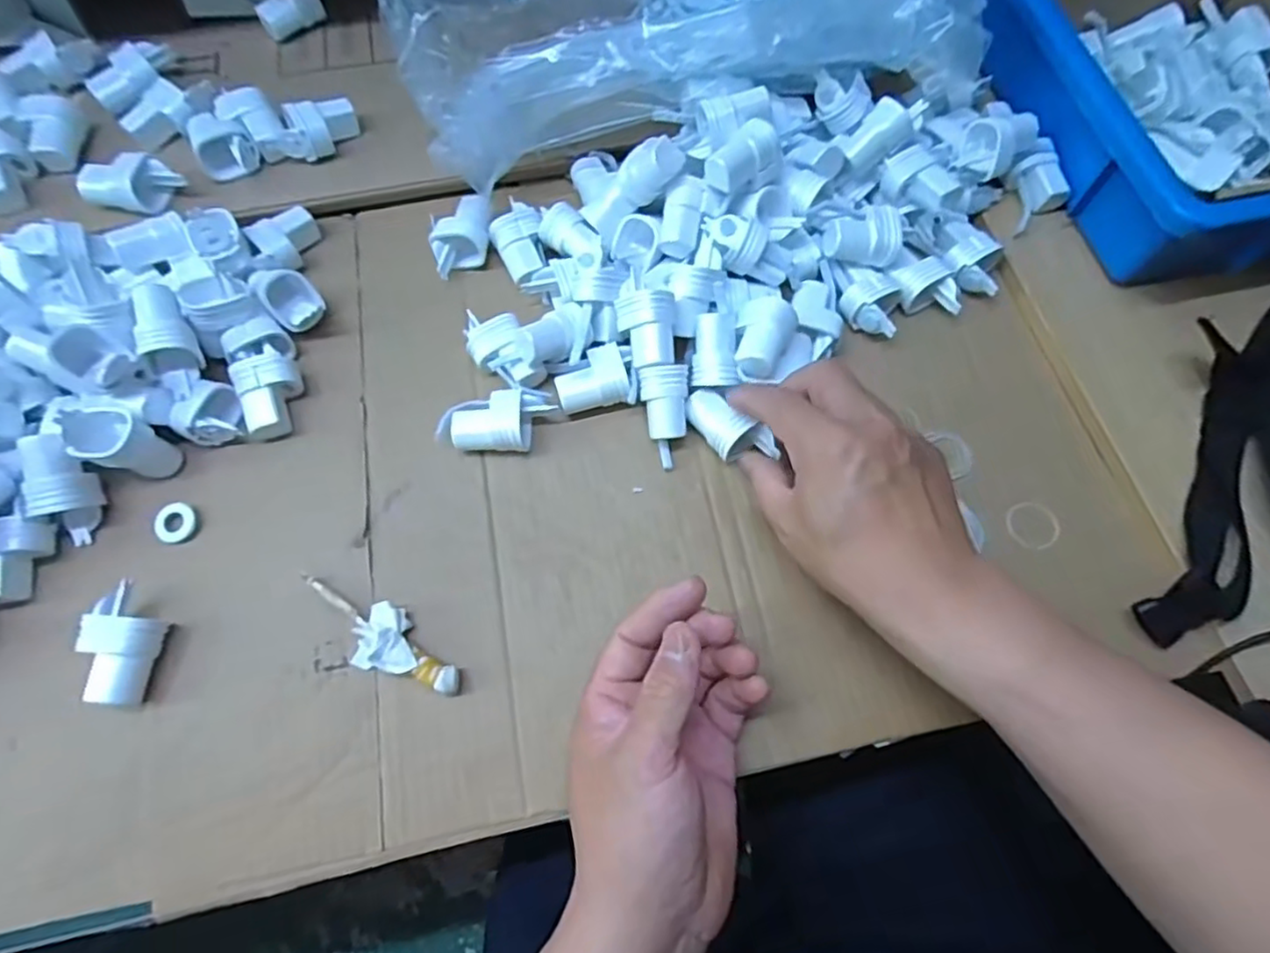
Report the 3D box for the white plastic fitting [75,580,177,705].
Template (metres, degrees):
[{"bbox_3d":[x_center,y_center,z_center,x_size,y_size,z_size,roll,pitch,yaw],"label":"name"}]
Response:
[{"bbox_3d":[-0.265,0.087,0.346,0.029,0.030,0.062,1,68,-1],"label":"white plastic fitting"}]

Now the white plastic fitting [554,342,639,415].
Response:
[{"bbox_3d":[-0.024,-0.059,0.413,0.048,0.026,0.037,-9,68,-5],"label":"white plastic fitting"}]

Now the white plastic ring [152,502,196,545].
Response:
[{"bbox_3d":[-0.266,0.027,0.382,0.022,0.011,0.023,0,68,-1],"label":"white plastic ring"}]

